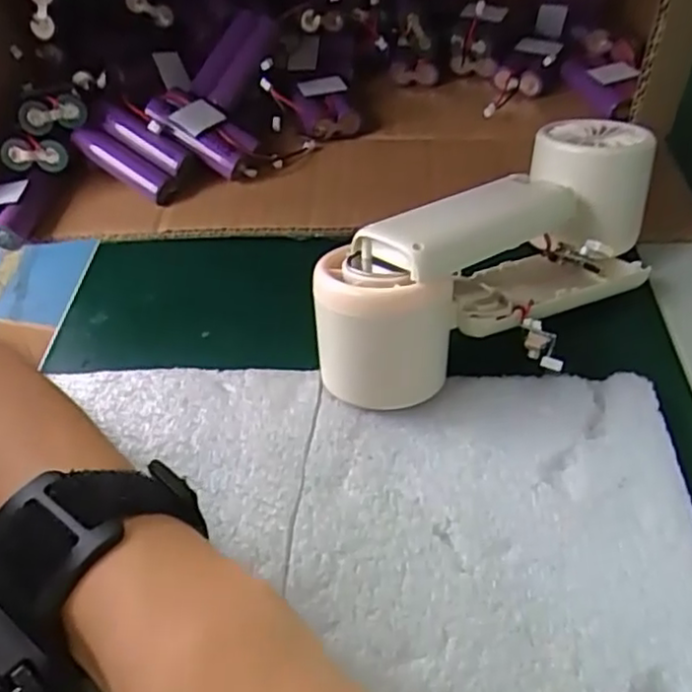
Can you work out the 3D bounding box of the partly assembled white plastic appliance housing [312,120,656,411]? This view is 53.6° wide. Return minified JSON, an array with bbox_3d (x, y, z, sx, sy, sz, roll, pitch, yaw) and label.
[{"bbox_3d":[0.069,-0.040,0.305,0.193,0.063,0.076,-32,54,-26],"label":"partly assembled white plastic appliance housing"}]

